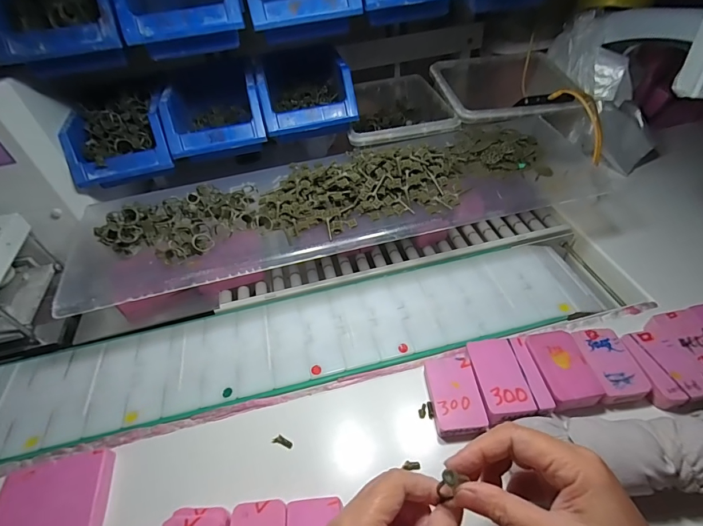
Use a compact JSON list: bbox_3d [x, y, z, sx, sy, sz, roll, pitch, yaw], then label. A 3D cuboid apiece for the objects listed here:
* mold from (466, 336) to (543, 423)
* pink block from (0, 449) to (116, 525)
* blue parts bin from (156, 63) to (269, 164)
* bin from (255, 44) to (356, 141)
[{"bbox_3d":[0.143,0.112,0.359,0.043,0.017,0.080,-6,46,1],"label":"mold"},{"bbox_3d":[-0.260,0.206,0.316,0.089,0.015,0.067,-13,47,-6],"label":"pink block"},{"bbox_3d":[-0.193,-0.221,0.524,0.121,0.068,0.183,-15,47,-8],"label":"blue parts bin"},{"bbox_3d":[-0.067,-0.246,0.528,0.123,0.063,0.151,-12,47,-5],"label":"bin"}]

